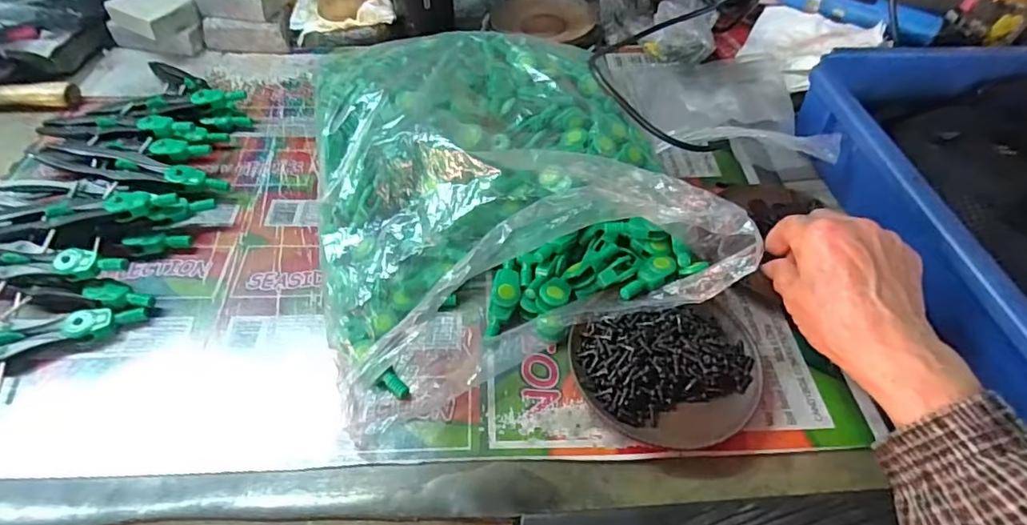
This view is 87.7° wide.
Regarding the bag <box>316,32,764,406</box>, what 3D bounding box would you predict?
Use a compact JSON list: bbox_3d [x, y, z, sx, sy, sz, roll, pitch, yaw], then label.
[{"bbox_3d":[-0.014,-0.071,0.393,0.256,0.080,0.296,-10,50,-10],"label":"bag"}]

